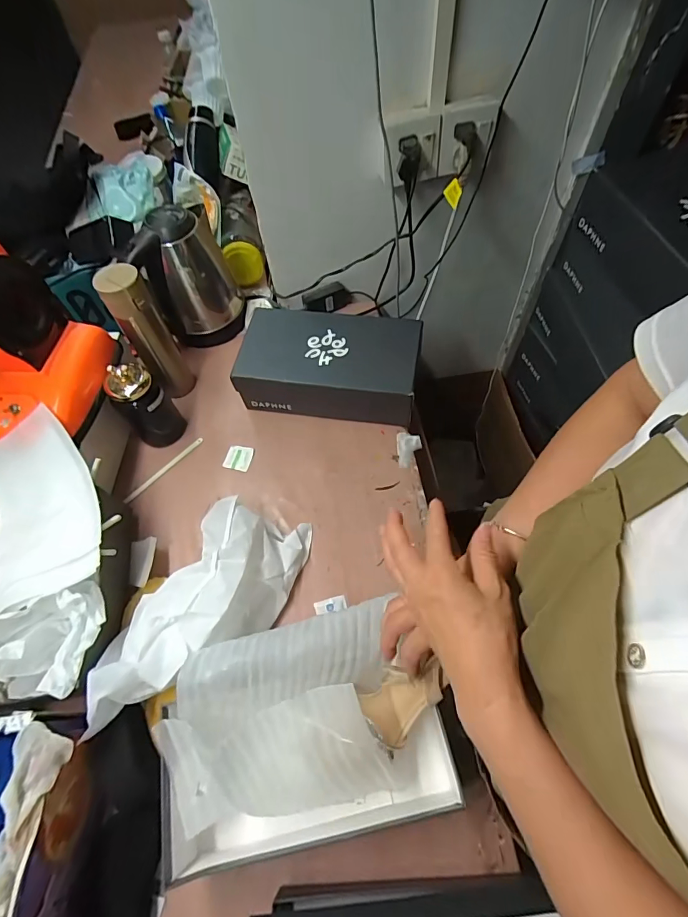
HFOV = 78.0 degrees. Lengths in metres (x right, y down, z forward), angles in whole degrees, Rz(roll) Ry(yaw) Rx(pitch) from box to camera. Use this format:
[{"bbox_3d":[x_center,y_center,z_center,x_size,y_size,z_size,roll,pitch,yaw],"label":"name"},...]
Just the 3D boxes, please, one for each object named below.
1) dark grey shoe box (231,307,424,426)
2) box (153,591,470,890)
[{"bbox_3d":[-0.023,-0.160,0.732,0.291,0.098,0.151,6,61,7],"label":"dark grey shoe box"},{"bbox_3d":[-0.046,0.299,0.471,0.294,0.140,0.210,-11,60,-2],"label":"box"}]

